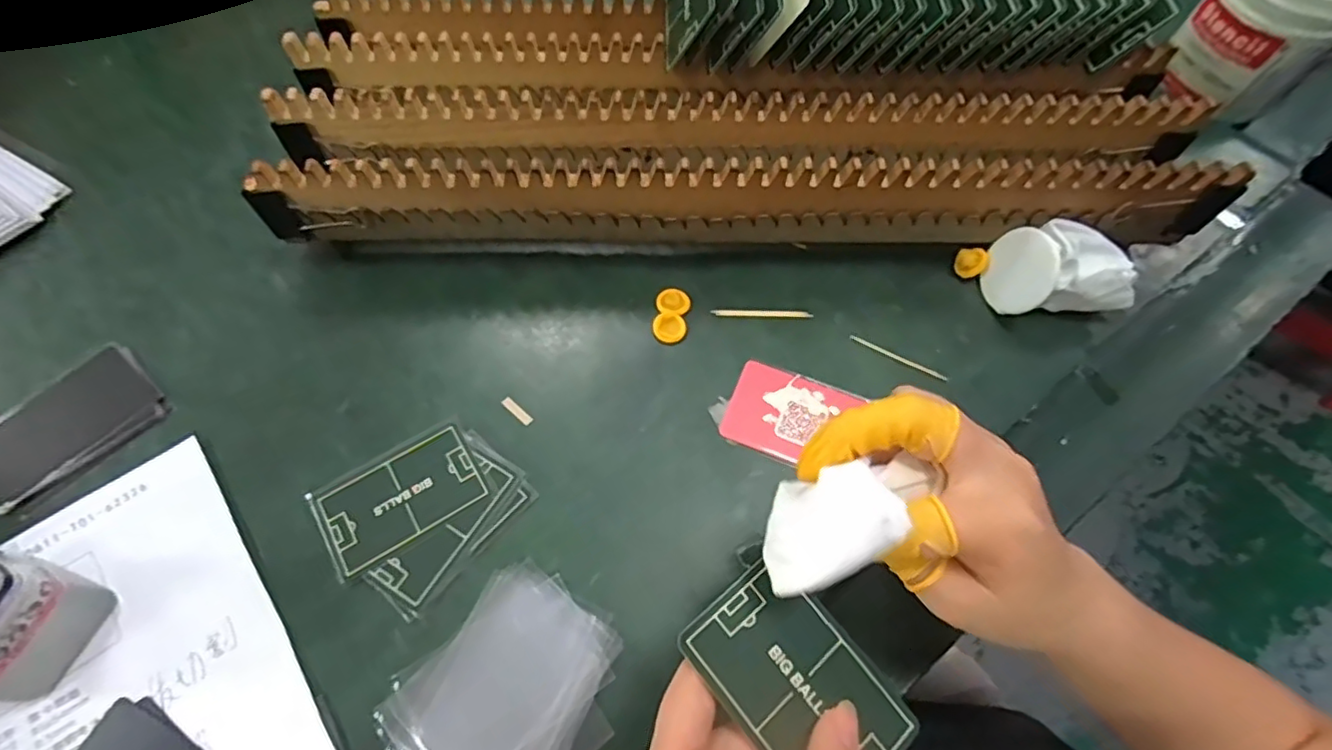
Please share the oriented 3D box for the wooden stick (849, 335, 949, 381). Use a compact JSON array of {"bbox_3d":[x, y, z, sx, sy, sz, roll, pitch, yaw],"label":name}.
[{"bbox_3d":[0.145,-0.011,0.378,0.063,0.004,0.004,27,66,12],"label":"wooden stick"}]

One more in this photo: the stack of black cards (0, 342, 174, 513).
[{"bbox_3d":[-0.343,0.029,0.349,0.066,0.006,0.090,41,69,17],"label":"stack of black cards"}]

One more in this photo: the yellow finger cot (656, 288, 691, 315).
[{"bbox_3d":[0.005,-0.048,0.390,0.021,0.004,0.019,14,64,6],"label":"yellow finger cot"}]

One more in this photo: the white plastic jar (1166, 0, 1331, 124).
[{"bbox_3d":[0.467,-0.275,0.474,0.090,0.091,0.083,1,63,-1],"label":"white plastic jar"}]

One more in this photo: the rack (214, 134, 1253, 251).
[{"bbox_3d":[0.046,-0.118,0.386,0.556,0.080,0.068,1,63,-1],"label":"rack"}]

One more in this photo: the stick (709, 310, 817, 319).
[{"bbox_3d":[0.062,-0.040,0.388,0.064,0.004,0.005,2,63,-1],"label":"stick"}]

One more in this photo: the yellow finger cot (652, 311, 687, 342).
[{"bbox_3d":[0.002,-0.031,0.382,0.020,0.004,0.021,1,63,-1],"label":"yellow finger cot"}]

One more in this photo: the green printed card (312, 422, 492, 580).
[{"bbox_3d":[-0.143,0.065,0.330,0.082,0.004,0.052,-30,68,-16],"label":"green printed card"}]

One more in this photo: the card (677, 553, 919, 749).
[{"bbox_3d":[0.050,0.115,0.229,0.052,0.004,0.083,-37,80,-20],"label":"card"}]

